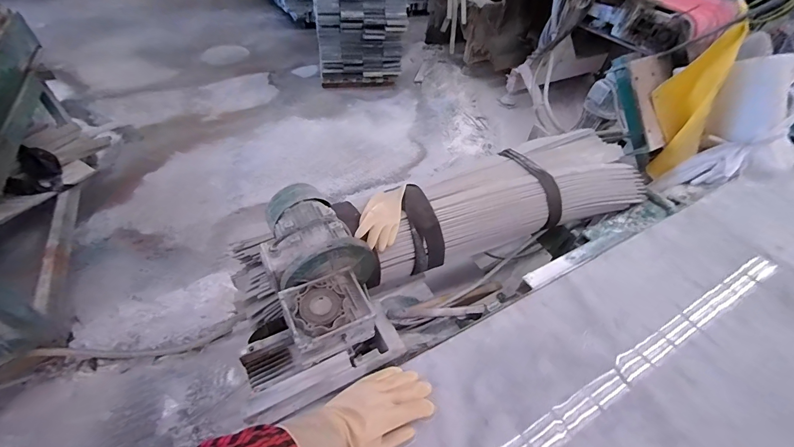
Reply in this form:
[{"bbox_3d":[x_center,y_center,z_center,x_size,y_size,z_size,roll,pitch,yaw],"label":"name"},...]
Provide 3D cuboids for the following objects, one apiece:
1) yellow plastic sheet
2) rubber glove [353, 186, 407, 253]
[{"bbox_3d":[0.955,-0.389,1.167,0.150,0.488,0.109,6,28,0],"label":"yellow plastic sheet"},{"bbox_3d":[-0.042,-0.030,0.996,0.108,0.039,0.226,9,48,3],"label":"rubber glove"}]

